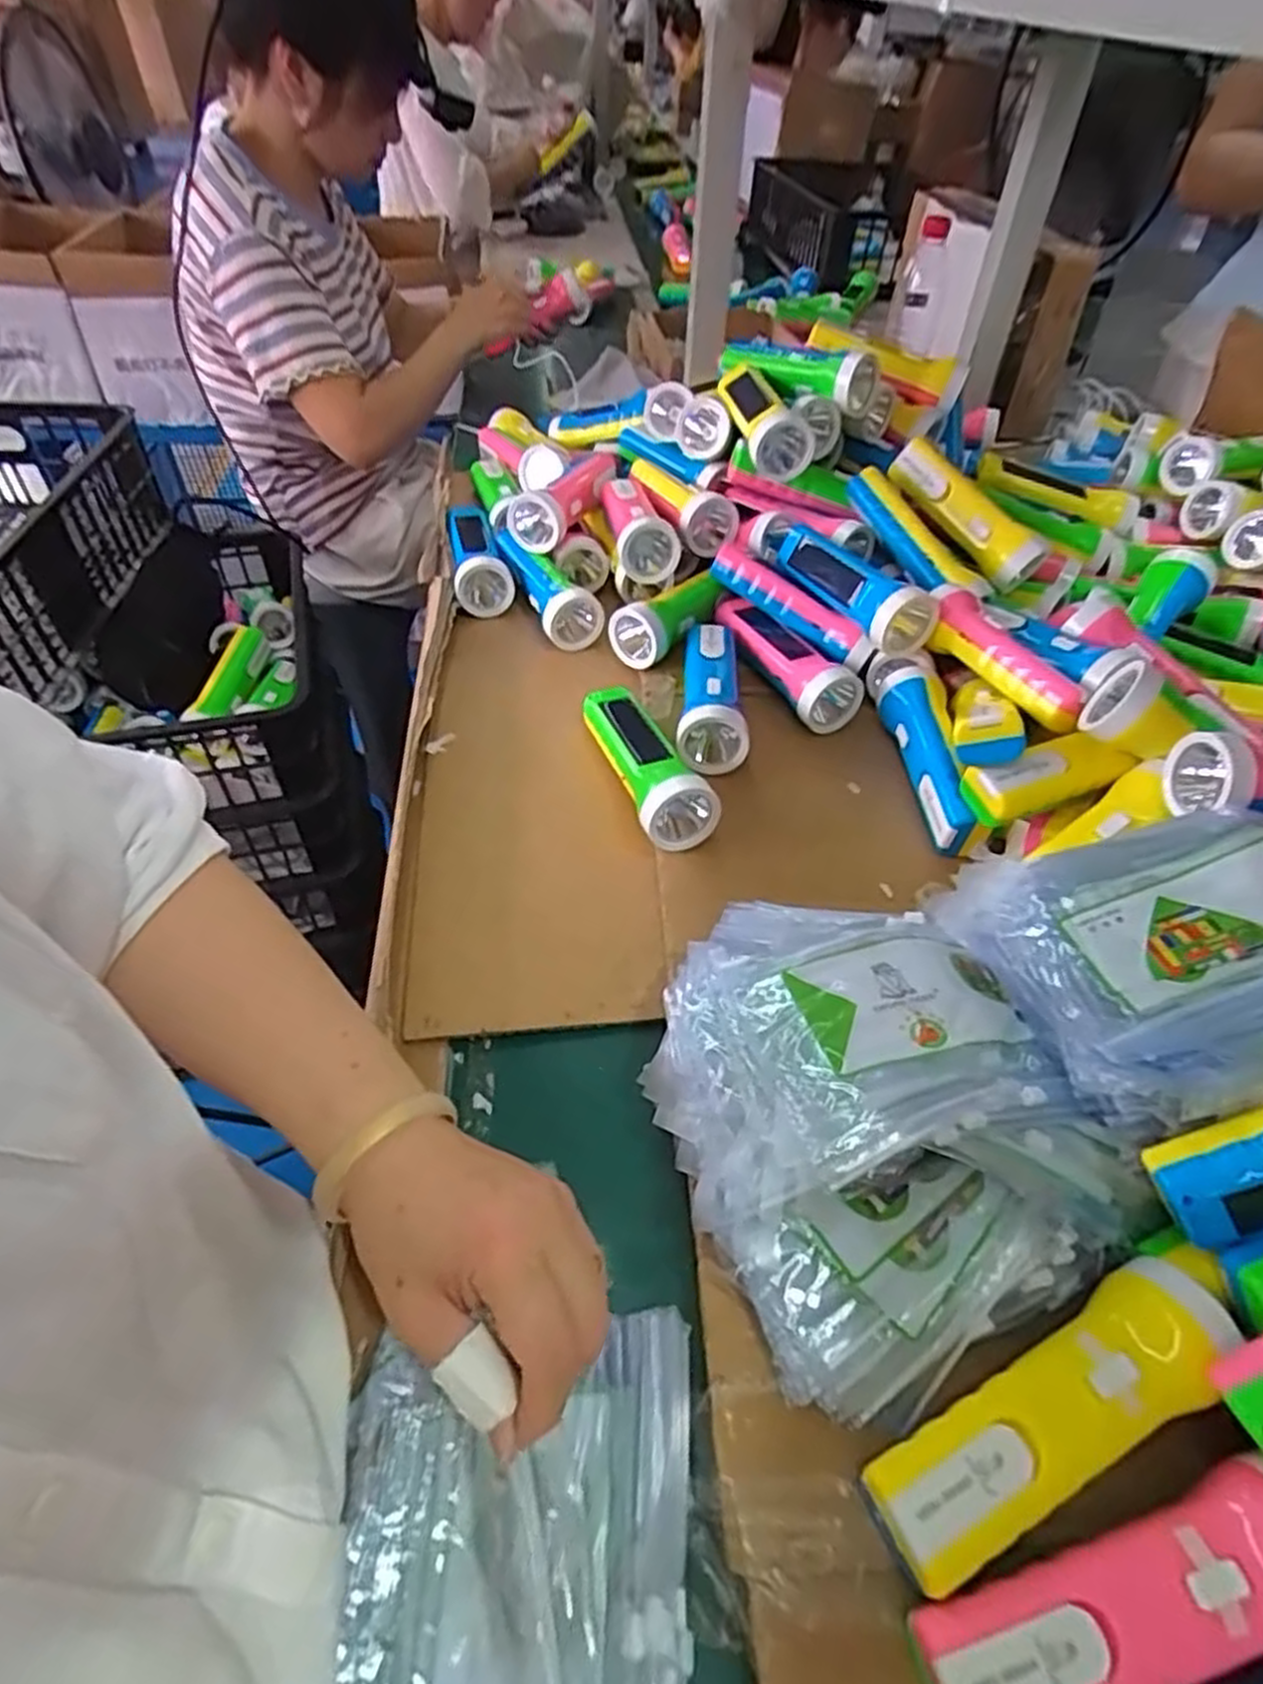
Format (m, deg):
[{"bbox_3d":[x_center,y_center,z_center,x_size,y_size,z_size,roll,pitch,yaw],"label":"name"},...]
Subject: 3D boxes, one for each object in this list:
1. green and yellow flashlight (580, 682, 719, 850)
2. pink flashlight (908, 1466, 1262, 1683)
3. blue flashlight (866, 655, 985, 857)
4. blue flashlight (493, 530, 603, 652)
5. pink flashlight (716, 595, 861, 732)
[{"bbox_3d":[0.006,-0.062,0.593,0.048,0.048,0.175,-17,51,-16],"label":"green and yellow flashlight"},{"bbox_3d":[0.183,0.275,0.285,0.164,0.040,0.045,-10,49,-10],"label":"pink flashlight"},{"bbox_3d":[0.227,-0.074,0.611,0.040,0.039,0.191,-2,49,-4],"label":"blue flashlight"},{"bbox_3d":[-0.080,-0.237,0.765,0.048,0.050,0.153,-22,53,-20],"label":"blue flashlight"},{"bbox_3d":[0.129,-0.159,0.686,0.055,0.048,0.160,-22,53,-20],"label":"pink flashlight"}]

